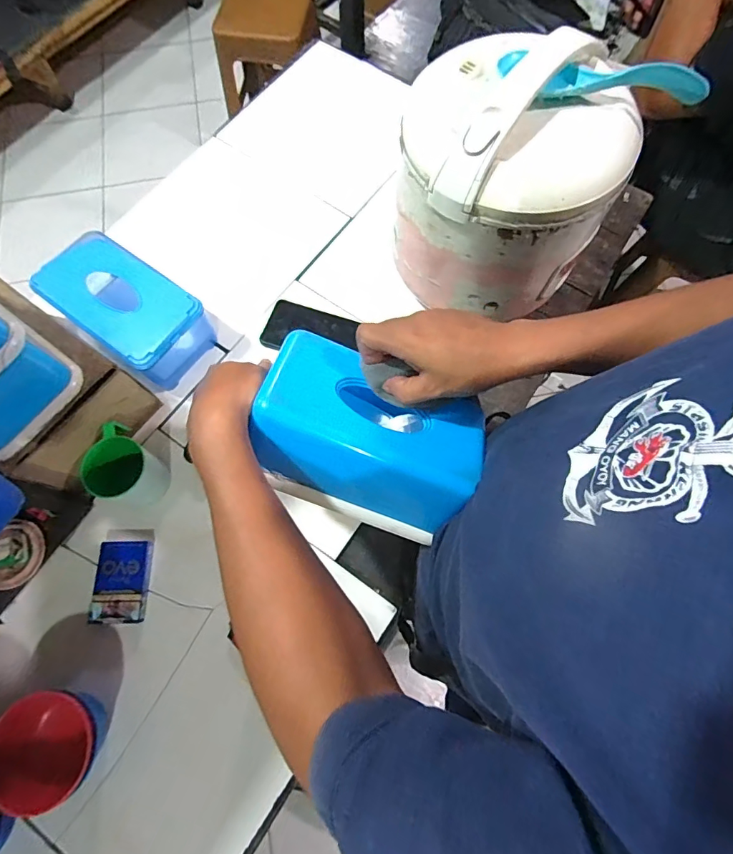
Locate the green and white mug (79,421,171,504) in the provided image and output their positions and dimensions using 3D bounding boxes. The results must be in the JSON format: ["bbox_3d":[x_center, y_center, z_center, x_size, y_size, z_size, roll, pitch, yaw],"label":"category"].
[{"bbox_3d":[-0.286,0.053,0.550,0.076,0.090,0.079,0,71,1],"label":"green and white mug"}]

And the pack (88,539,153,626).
[{"bbox_3d":[-0.294,0.185,0.542,0.062,0.019,0.094,-1,71,0],"label":"pack"}]

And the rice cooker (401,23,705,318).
[{"bbox_3d":[0.157,-0.292,0.539,0.234,0.226,0.220,7,71,3],"label":"rice cooker"}]

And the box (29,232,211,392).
[{"bbox_3d":[-0.322,-0.156,0.614,0.217,0.095,0.123,33,74,11],"label":"box"}]

